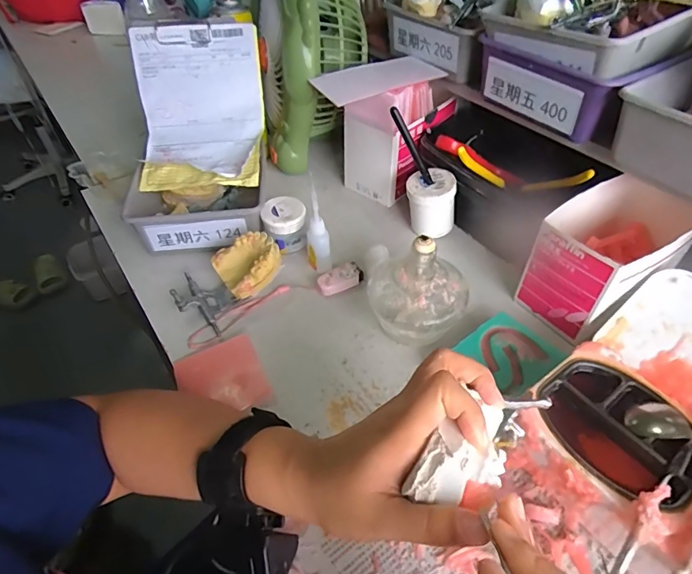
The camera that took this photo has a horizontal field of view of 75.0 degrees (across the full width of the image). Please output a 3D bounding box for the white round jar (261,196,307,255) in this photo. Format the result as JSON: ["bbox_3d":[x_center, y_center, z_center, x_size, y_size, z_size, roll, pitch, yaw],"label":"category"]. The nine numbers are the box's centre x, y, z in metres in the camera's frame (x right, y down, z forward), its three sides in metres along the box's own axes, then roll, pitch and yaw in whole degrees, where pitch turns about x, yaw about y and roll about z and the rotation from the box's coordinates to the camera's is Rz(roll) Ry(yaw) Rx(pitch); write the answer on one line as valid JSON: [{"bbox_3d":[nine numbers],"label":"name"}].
[{"bbox_3d":[-0.070,-0.072,0.518,0.047,0.046,0.050,1,44,-1],"label":"white round jar"}]

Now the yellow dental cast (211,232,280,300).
[{"bbox_3d":[-0.099,-0.020,0.472,0.060,0.049,0.064,-27,51,-22],"label":"yellow dental cast"}]

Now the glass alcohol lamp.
[{"bbox_3d":[0.063,0.008,0.414,0.093,0.100,0.077,12,48,11],"label":"glass alcohol lamp"}]

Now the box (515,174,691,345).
[{"bbox_3d":[0.268,-0.034,0.457,0.177,0.100,0.093,-28,53,-24],"label":"box"}]

